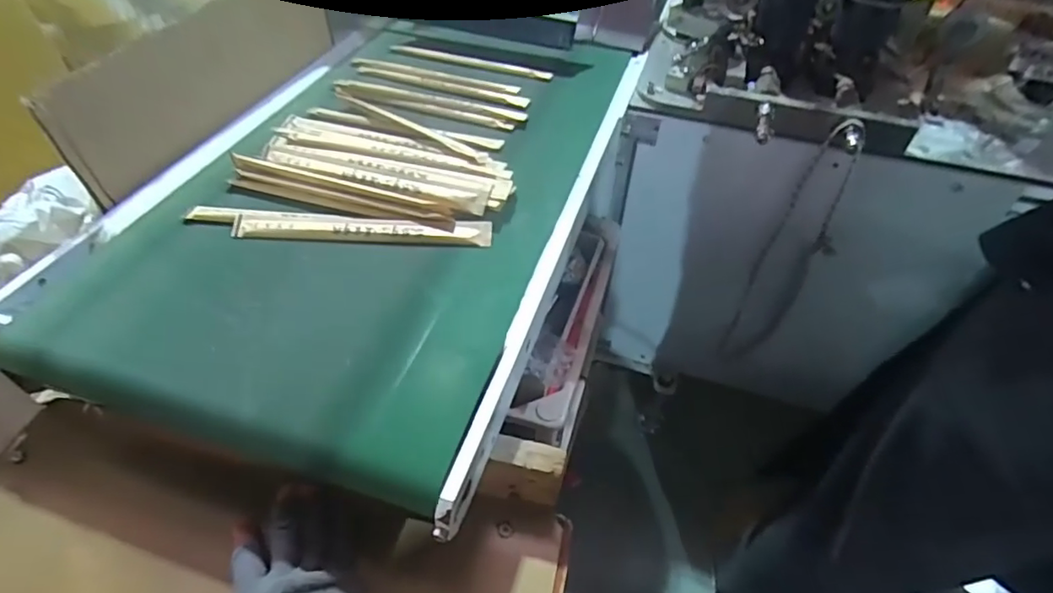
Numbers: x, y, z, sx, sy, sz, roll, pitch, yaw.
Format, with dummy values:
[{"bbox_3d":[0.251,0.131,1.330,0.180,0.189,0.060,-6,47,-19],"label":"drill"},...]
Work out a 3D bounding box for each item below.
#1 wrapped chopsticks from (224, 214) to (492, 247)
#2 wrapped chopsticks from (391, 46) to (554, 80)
[{"bbox_3d":[-0.151,-0.061,0.524,0.236,0.009,0.026,1,46,-1],"label":"wrapped chopsticks"},{"bbox_3d":[-0.077,-0.319,0.770,0.227,0.011,0.025,11,46,9],"label":"wrapped chopsticks"}]

